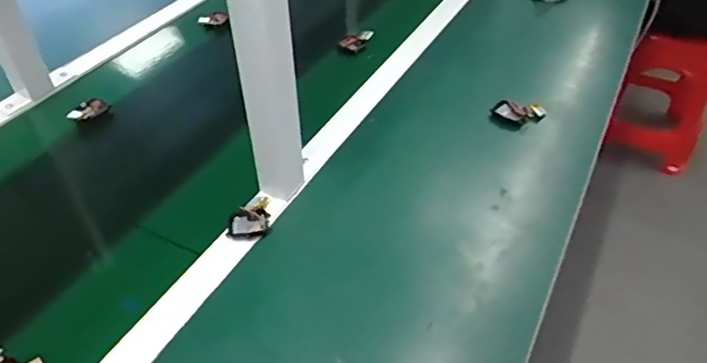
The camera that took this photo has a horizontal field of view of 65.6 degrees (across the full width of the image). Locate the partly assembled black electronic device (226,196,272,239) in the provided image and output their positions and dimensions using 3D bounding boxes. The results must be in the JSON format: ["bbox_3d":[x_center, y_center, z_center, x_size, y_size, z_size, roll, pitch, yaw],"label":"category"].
[{"bbox_3d":[-0.117,0.039,0.622,0.047,0.014,0.057,-3,44,-3],"label":"partly assembled black electronic device"}]

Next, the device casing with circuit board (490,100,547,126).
[{"bbox_3d":[0.229,-0.096,0.760,0.070,0.019,0.034,12,45,12],"label":"device casing with circuit board"}]

